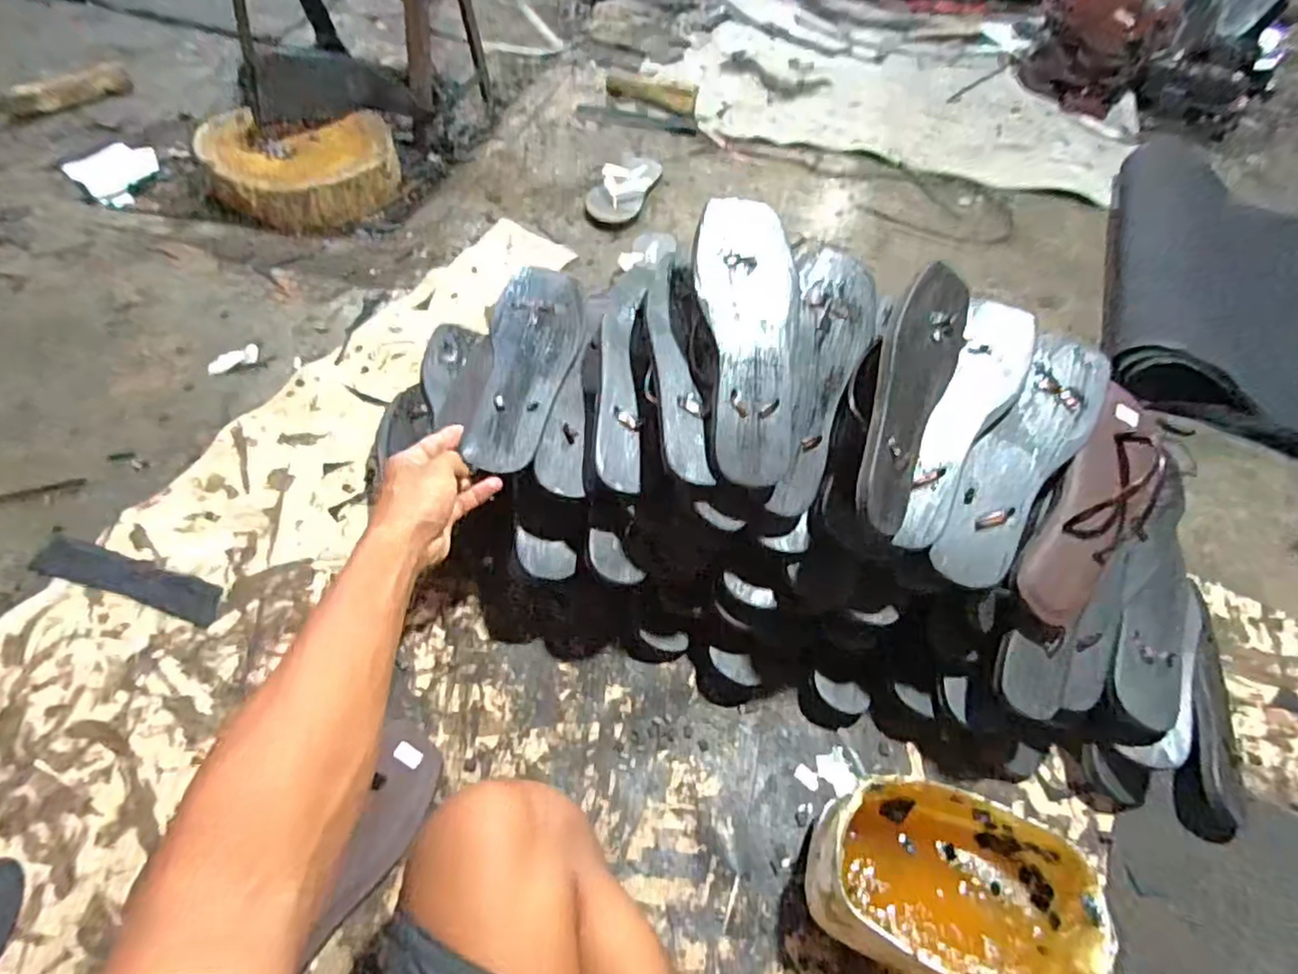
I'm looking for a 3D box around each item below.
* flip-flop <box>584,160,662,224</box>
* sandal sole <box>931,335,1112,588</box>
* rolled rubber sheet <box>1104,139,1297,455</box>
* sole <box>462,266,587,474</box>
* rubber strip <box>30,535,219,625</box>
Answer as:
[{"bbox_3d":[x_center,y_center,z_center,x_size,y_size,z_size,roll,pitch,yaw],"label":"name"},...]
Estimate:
[{"bbox_3d":[-0.047,-0.598,1.260,0.105,0.044,0.259,16,55,8],"label":"flip-flop"},{"bbox_3d":[0.337,-0.028,0.581,0.078,0.015,0.263,35,77,4],"label":"sandal sole"},{"bbox_3d":[1.137,-0.272,1.052,0.689,0.110,0.717,22,56,12],"label":"rolled rubber sheet"},{"bbox_3d":[-0.120,-0.122,0.640,0.086,0.019,0.250,7,60,1],"label":"sole"},{"bbox_3d":[-0.568,0.100,0.705,0.224,0.007,0.042,16,64,6],"label":"rubber strip"}]

